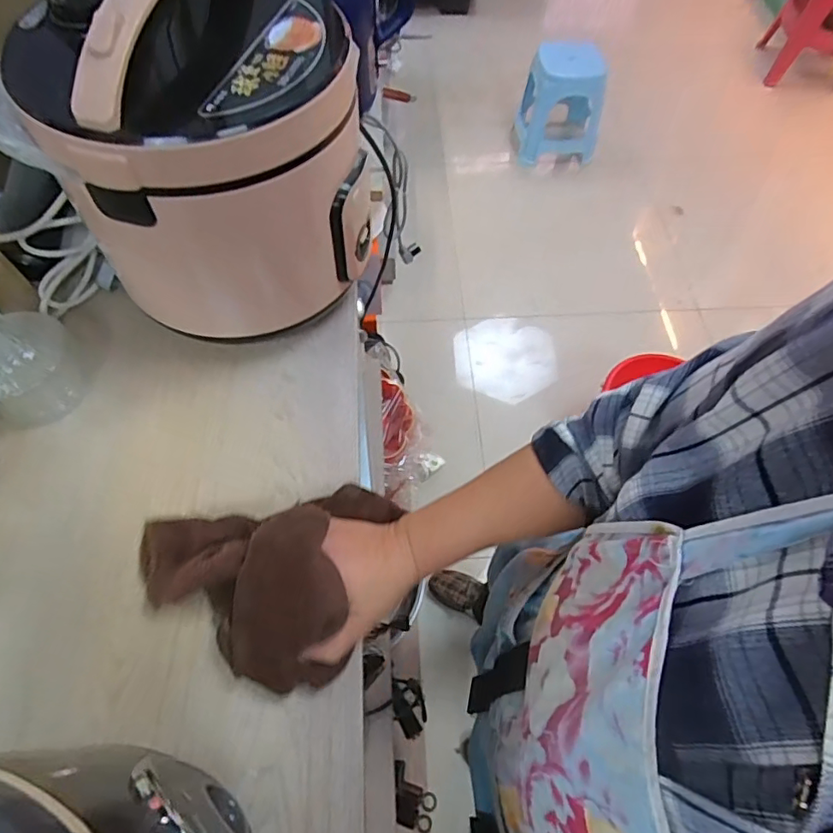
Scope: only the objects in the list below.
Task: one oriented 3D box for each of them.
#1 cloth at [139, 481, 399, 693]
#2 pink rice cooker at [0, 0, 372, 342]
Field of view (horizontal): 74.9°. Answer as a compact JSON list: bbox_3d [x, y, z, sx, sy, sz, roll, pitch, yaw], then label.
[{"bbox_3d":[-0.141,0.114,0.468,0.197,0.066,0.178,18,62,9],"label":"cloth"},{"bbox_3d":[-0.178,-0.236,0.525,0.271,0.291,0.219,-25,64,-14],"label":"pink rice cooker"}]

